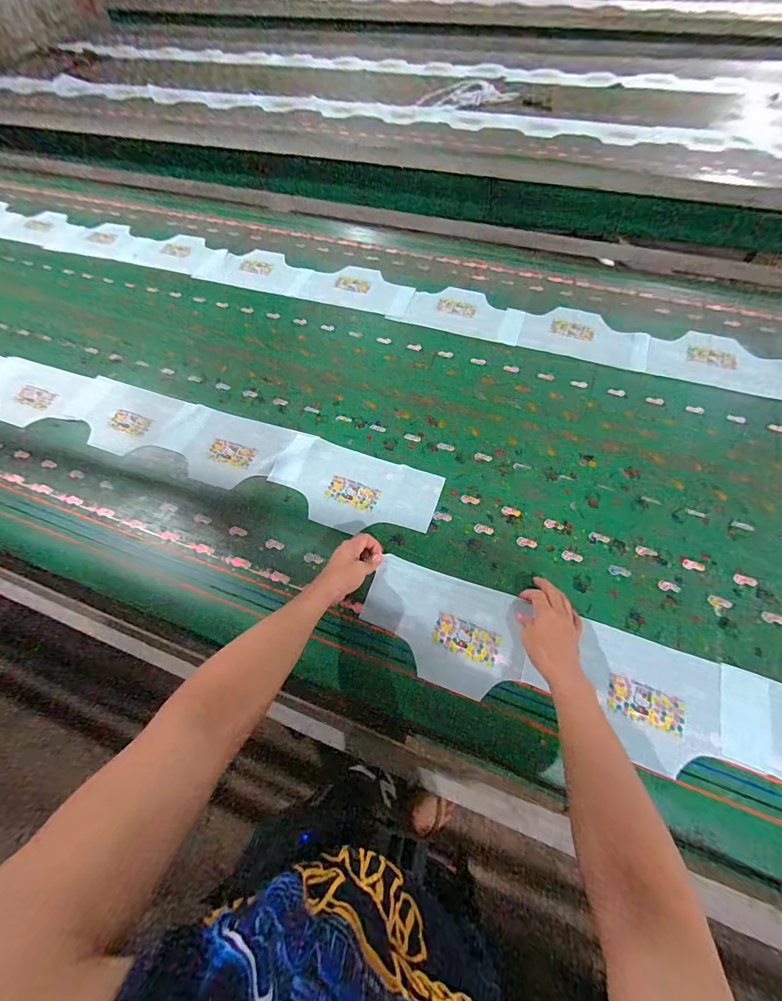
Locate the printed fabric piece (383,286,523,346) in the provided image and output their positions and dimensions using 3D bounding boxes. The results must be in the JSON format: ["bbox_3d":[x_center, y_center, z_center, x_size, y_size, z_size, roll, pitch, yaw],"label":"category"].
[{"bbox_3d":[0.163,-0.475,0.994,0.329,0.009,0.167,15,63,11],"label":"printed fabric piece"}]

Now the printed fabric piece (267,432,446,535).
[{"bbox_3d":[-0.078,-0.024,0.766,0.328,0.006,0.170,19,64,13],"label":"printed fabric piece"}]

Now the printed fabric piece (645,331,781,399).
[{"bbox_3d":[0.729,-0.313,0.881,0.285,0.007,0.168,17,64,13],"label":"printed fabric piece"}]

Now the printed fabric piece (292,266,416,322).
[{"bbox_3d":[-0.088,-0.564,1.056,0.306,0.010,0.156,20,69,15],"label":"printed fabric piece"}]

